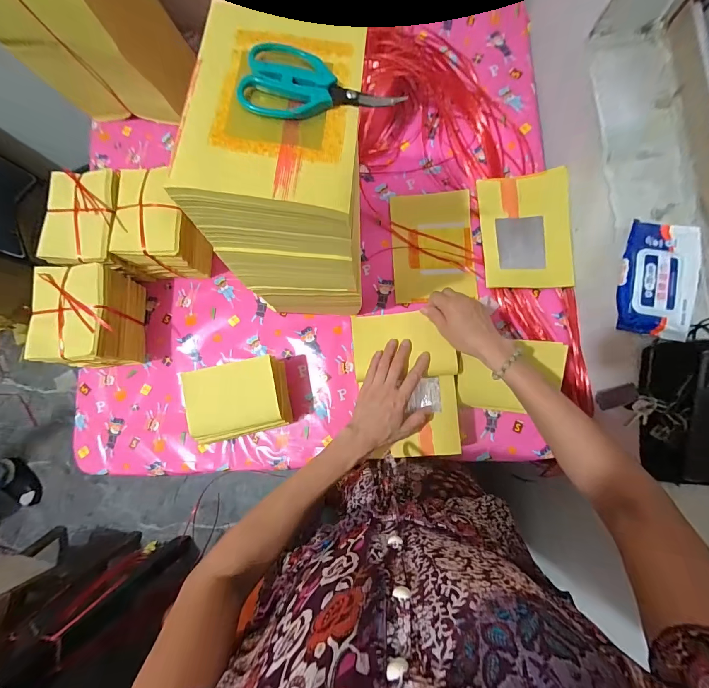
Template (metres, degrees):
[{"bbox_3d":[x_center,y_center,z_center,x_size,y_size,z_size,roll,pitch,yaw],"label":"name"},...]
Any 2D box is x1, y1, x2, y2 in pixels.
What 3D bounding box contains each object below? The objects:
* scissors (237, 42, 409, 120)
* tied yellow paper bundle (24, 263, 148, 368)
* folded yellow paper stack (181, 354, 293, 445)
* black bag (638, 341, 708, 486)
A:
[{"bbox_3d":[-0.031,-0.242,0.312,0.146,0.020,0.080,14,83,4],"label":"scissors"},{"bbox_3d":[-0.485,-0.045,0.609,0.121,0.144,0.165,-3,82,2],"label":"tied yellow paper bundle"},{"bbox_3d":[-0.212,0.104,0.613,0.166,0.102,0.127,-12,82,1],"label":"folded yellow paper stack"},{"bbox_3d":[0.455,0.093,0.439,0.117,0.075,0.186,1,82,2],"label":"black bag"}]

